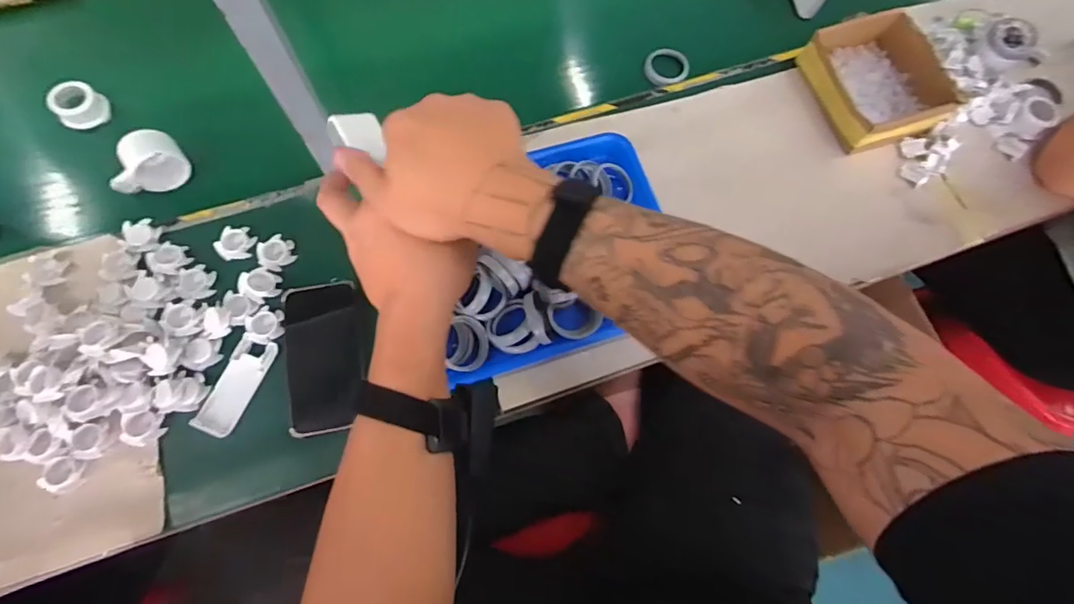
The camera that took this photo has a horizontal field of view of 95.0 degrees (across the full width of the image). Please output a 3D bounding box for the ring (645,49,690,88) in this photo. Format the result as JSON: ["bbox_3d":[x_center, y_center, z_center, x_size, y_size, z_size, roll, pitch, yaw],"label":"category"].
[{"bbox_3d":[0.182,-0.327,0.689,0.059,0.015,0.053,25,74,6],"label":"ring"}]

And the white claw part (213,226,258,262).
[{"bbox_3d":[-0.357,-0.071,0.583,0.043,0.011,0.041,1,73,-2],"label":"white claw part"}]

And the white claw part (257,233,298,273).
[{"bbox_3d":[-0.297,-0.058,0.560,0.037,0.012,0.043,-24,75,-9],"label":"white claw part"}]

